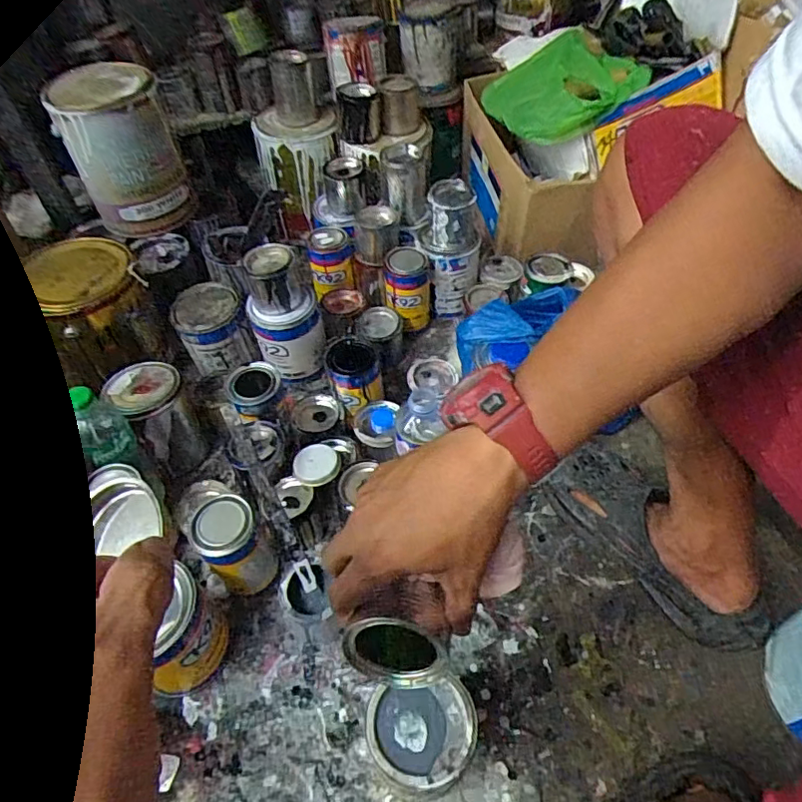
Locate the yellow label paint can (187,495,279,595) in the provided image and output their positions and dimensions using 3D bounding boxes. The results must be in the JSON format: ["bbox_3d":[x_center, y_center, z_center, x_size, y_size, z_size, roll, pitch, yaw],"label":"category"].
[{"bbox_3d":[-0.188,0.174,0.650,0.066,0.144,0.064,-1,49,2],"label":"yellow label paint can"}]

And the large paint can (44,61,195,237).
[{"bbox_3d":[-0.444,-0.399,0.913,0.156,0.223,0.146,-24,52,-17],"label":"large paint can"}]

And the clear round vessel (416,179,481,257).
[{"bbox_3d":[0.076,-0.289,0.893,0.096,0.091,0.087,4,50,6],"label":"clear round vessel"}]

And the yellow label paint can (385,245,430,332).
[{"bbox_3d":[0.010,-0.179,0.920,0.071,0.122,0.069,-4,49,-1],"label":"yellow label paint can"}]

